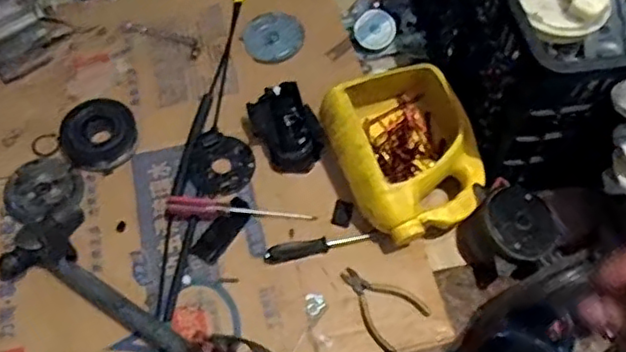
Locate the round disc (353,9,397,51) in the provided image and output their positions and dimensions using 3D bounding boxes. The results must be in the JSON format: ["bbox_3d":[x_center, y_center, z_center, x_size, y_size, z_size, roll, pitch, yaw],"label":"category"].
[{"bbox_3d":[0.100,-0.237,1.036,0.066,0.015,0.062,4,92,1],"label":"round disc"}]

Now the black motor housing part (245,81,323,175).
[{"bbox_3d":[-0.038,-0.066,0.918,0.085,0.067,0.118,-21,61,-11],"label":"black motor housing part"}]

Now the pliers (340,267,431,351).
[{"bbox_3d":[0.081,0.160,0.812,0.113,0.006,0.078,38,67,22],"label":"pliers"}]

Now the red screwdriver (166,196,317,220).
[{"bbox_3d":[-0.098,0.044,0.858,0.196,0.028,0.021,2,59,3],"label":"red screwdriver"}]

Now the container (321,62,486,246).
[{"bbox_3d":[0.129,-0.034,0.870,0.184,0.114,0.220,-24,61,-12],"label":"container"}]

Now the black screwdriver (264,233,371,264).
[{"bbox_3d":[0.006,0.094,0.848,0.141,0.017,0.025,-9,59,-3],"label":"black screwdriver"}]

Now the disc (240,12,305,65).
[{"bbox_3d":[-0.065,-0.232,1.046,0.100,0.008,0.099,-1,59,1],"label":"disc"}]

